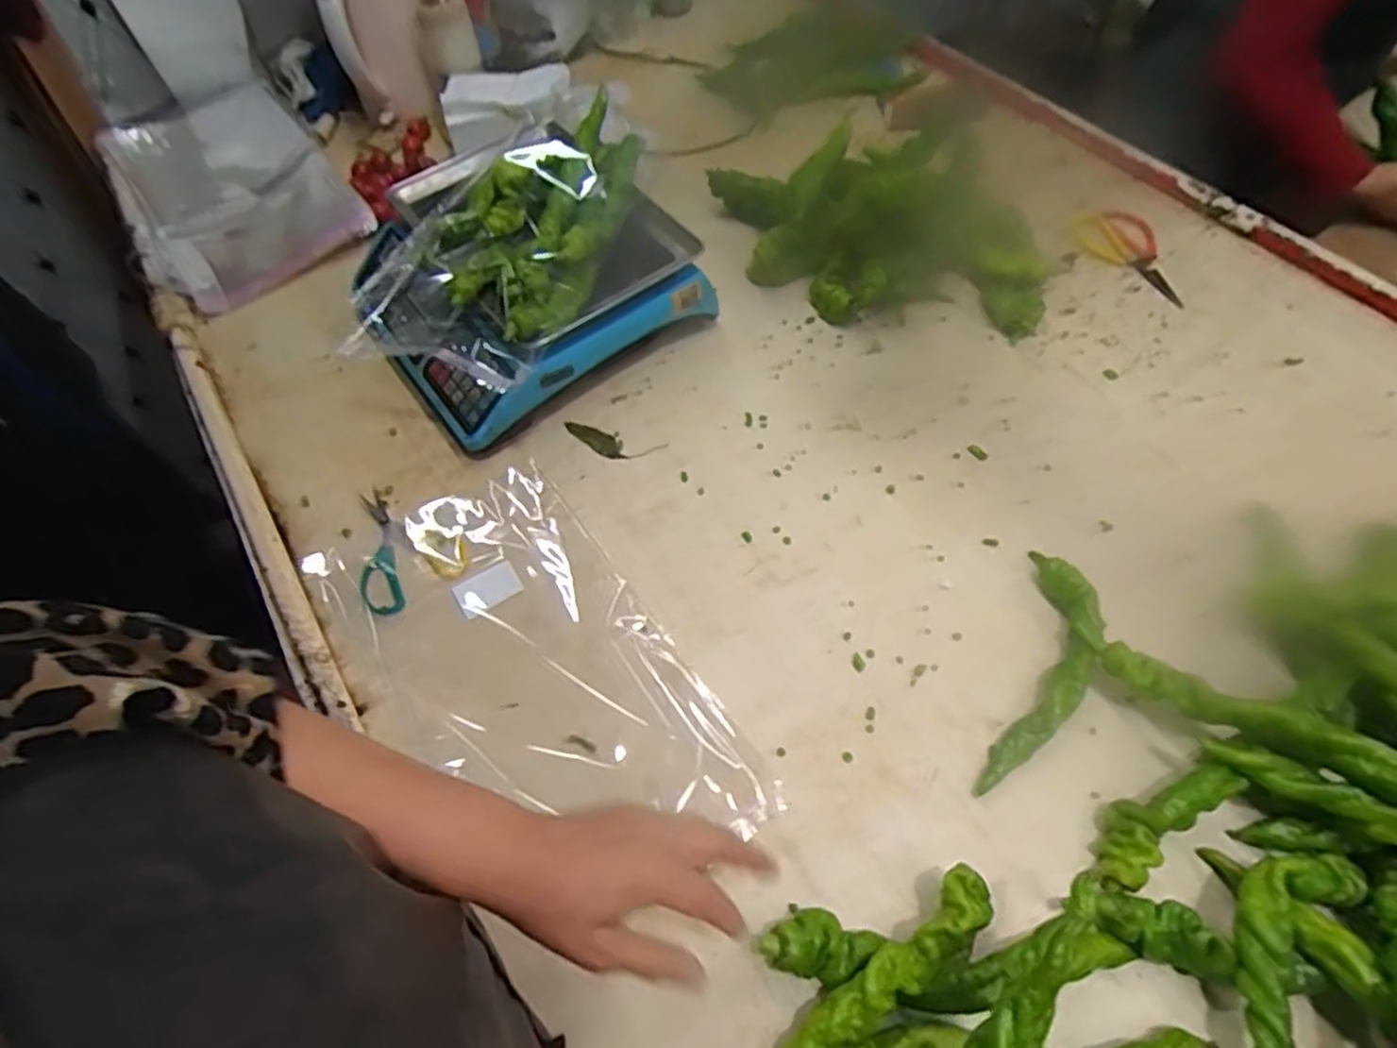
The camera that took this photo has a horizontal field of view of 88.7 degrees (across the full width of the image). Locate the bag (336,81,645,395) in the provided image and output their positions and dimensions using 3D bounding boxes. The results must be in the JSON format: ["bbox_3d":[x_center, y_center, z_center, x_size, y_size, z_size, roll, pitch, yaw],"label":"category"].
[{"bbox_3d":[-0.188,-0.304,0.743,0.227,0.088,0.358,18,61,14],"label":"bag"}]

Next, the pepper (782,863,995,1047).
[{"bbox_3d":[0.120,0.312,0.484,0.196,0.064,0.039,-35,63,-16],"label":"pepper"}]

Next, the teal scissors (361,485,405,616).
[{"bbox_3d":[-0.325,0.029,0.719,0.038,0.010,0.149,-21,60,-8],"label":"teal scissors"}]

